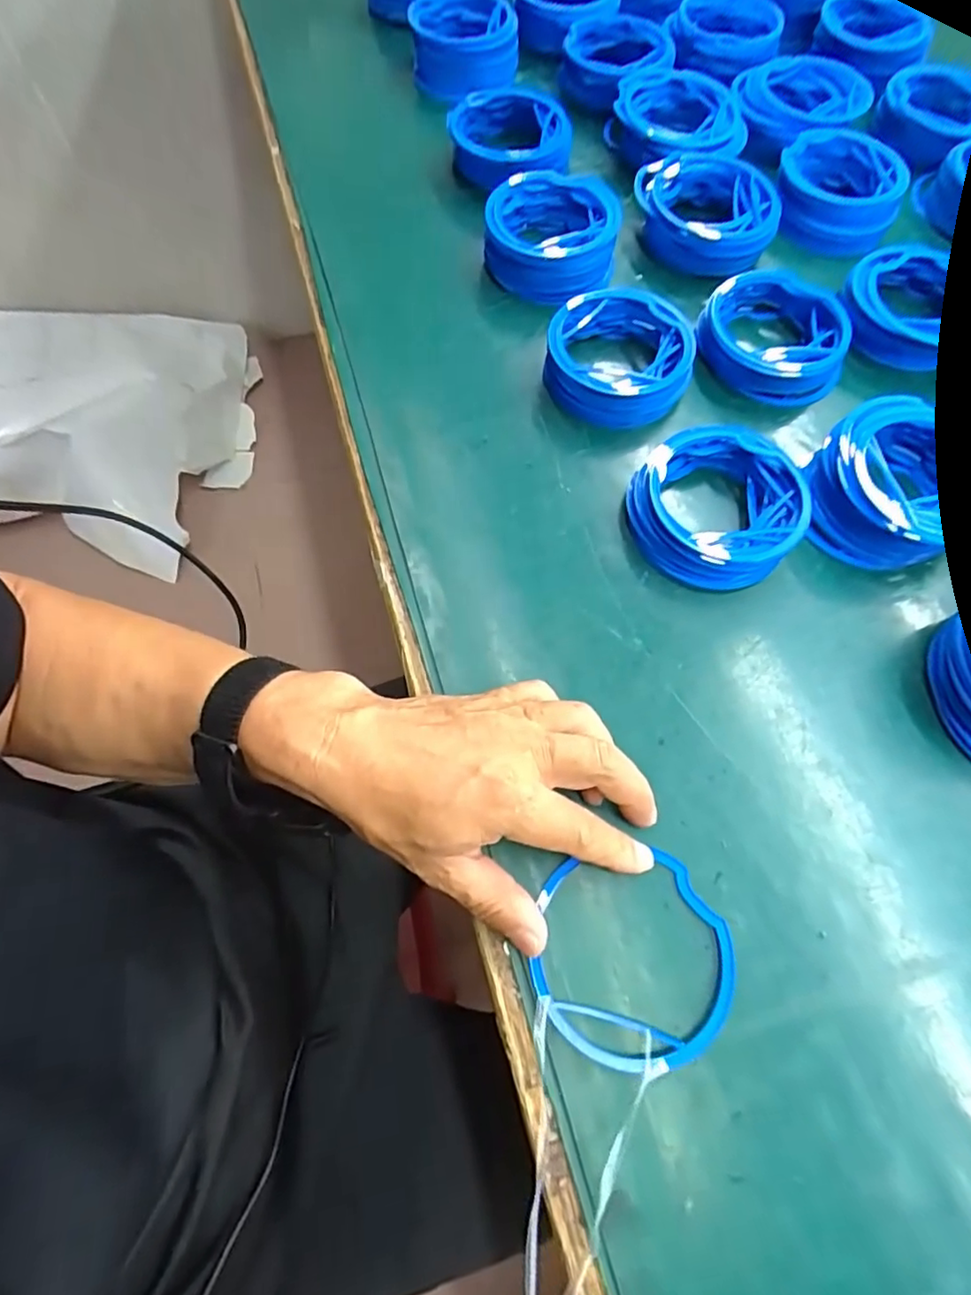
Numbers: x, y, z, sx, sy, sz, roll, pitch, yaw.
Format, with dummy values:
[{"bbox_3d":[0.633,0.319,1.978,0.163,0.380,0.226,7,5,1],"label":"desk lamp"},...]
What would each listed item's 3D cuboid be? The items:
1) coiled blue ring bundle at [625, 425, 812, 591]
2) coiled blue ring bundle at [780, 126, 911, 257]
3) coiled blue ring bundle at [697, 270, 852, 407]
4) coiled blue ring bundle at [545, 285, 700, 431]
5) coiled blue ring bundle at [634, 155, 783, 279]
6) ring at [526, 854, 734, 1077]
[{"bbox_3d":[0.138,-0.085,0.359,0.098,0.027,0.096,5,67,2],"label":"coiled blue ring bundle"},{"bbox_3d":[0.278,-0.362,0.476,0.095,0.037,0.112,19,68,7],"label":"coiled blue ring bundle"},{"bbox_3d":[0.197,-0.219,0.413,0.092,0.033,0.083,1,67,0],"label":"coiled blue ring bundle"},{"bbox_3d":[0.089,-0.198,0.401,0.094,0.035,0.097,5,67,2],"label":"coiled blue ring bundle"},{"bbox_3d":[0.168,-0.333,0.457,0.109,0.038,0.084,32,70,12],"label":"coiled blue ring bundle"},{"bbox_3d":[0.068,0.144,0.276,0.094,0.007,0.087,0,67,0],"label":"ring"}]

